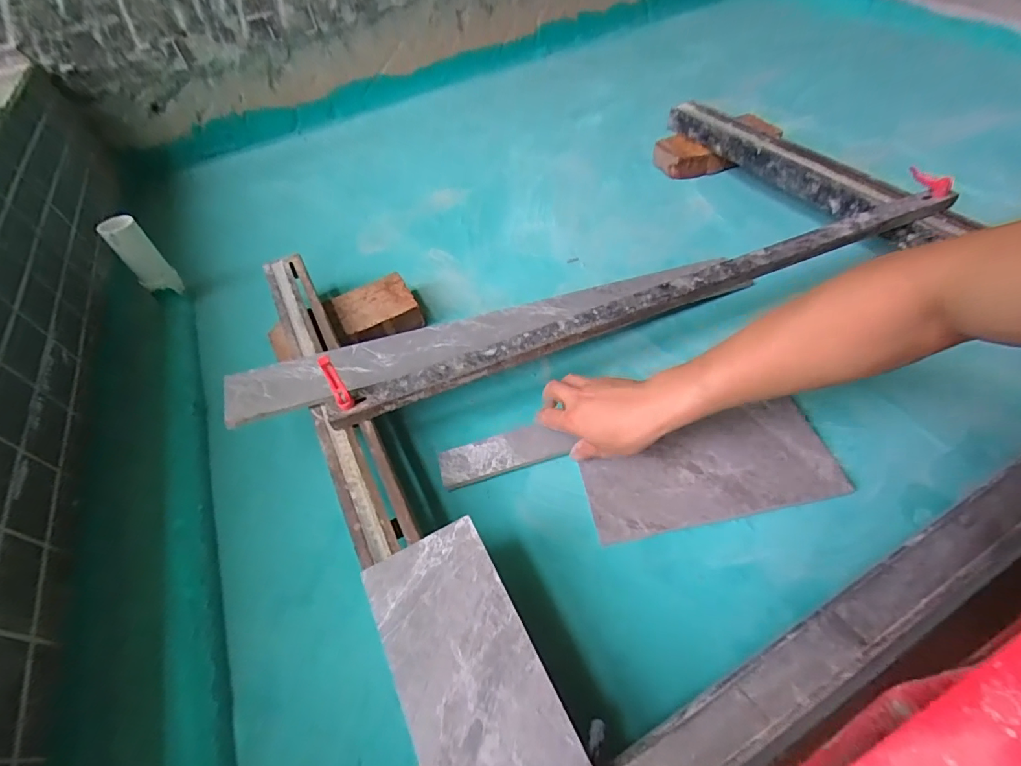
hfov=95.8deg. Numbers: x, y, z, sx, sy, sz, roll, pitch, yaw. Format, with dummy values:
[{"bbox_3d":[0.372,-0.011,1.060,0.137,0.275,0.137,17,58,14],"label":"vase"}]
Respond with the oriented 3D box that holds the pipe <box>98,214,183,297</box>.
[{"bbox_3d":[-0.609,-0.202,0.771,0.047,0.143,0.055,33,64,28],"label":"pipe"}]

